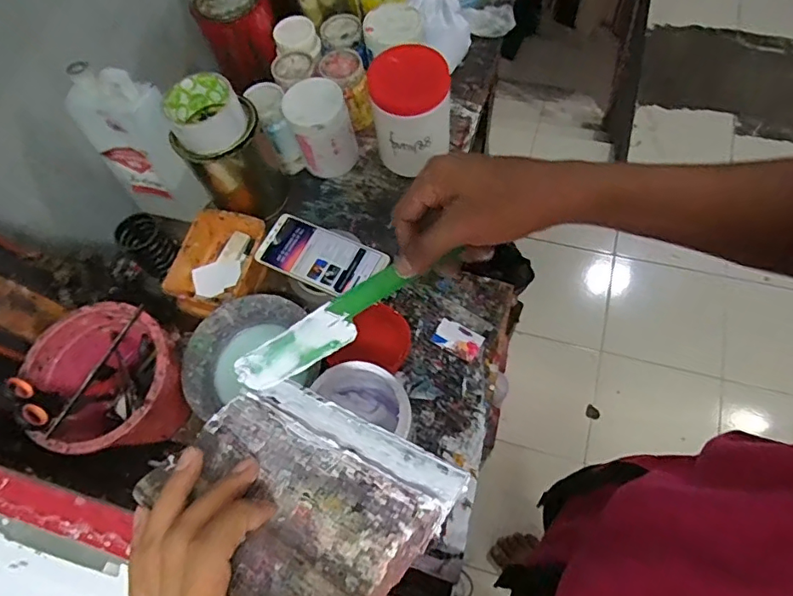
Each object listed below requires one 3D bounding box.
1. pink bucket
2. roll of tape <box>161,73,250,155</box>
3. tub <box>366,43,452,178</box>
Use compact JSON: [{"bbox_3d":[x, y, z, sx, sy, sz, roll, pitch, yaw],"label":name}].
[{"bbox_3d":[-0.303,0.096,0.577,0.144,0.114,0.146,-2,65,5],"label":"pink bucket"},{"bbox_3d":[-0.226,-0.217,0.621,0.081,0.047,0.082,-2,65,5],"label":"roll of tape"},{"bbox_3d":[0.018,-0.246,0.696,0.099,0.133,0.100,-2,65,5],"label":"tub"}]

